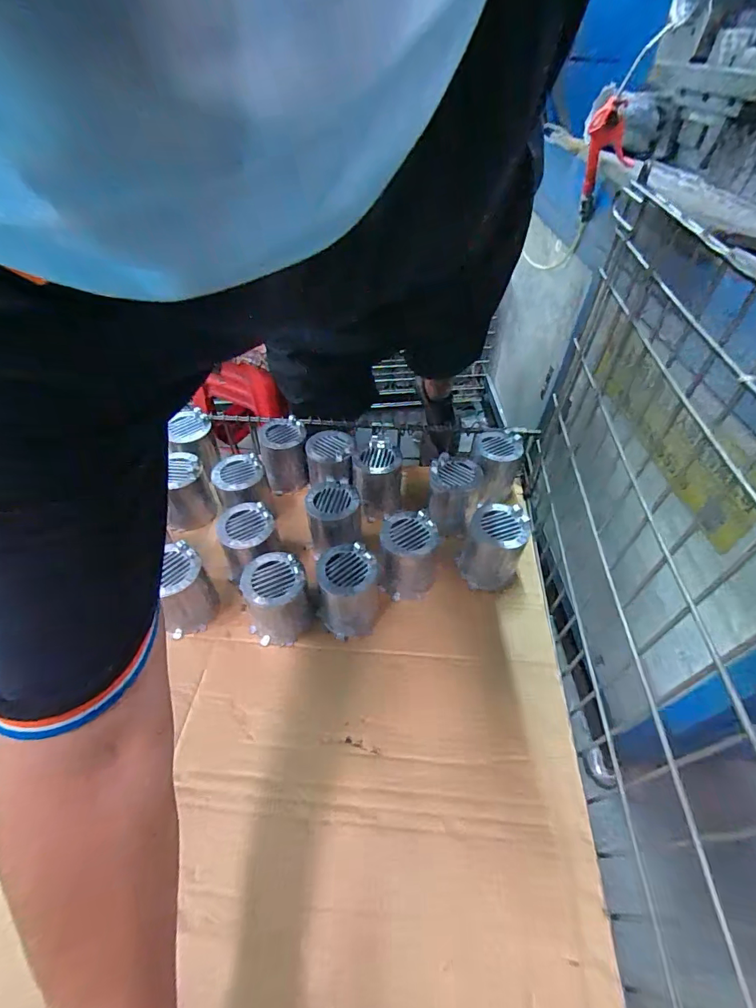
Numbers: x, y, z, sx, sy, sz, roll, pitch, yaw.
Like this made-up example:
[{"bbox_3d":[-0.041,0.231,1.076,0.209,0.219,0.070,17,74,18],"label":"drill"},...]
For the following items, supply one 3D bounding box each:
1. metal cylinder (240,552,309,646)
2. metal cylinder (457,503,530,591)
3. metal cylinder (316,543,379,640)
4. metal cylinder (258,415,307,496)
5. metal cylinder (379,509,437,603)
[{"bbox_3d":[-0.146,0.140,0.622,0.089,0.120,0.090,0,48,0],"label":"metal cylinder"},{"bbox_3d":[0.180,0.069,0.680,0.091,0.115,0.088,4,48,4],"label":"metal cylinder"},{"bbox_3d":[-0.043,0.130,0.630,0.086,0.116,0.097,-6,48,-5],"label":"metal cylinder"},{"bbox_3d":[-0.178,-0.090,0.828,0.090,0.120,0.099,-10,49,-9],"label":"metal cylinder"},{"bbox_3d":[0.047,0.081,0.675,0.089,0.113,0.095,4,48,4],"label":"metal cylinder"}]

